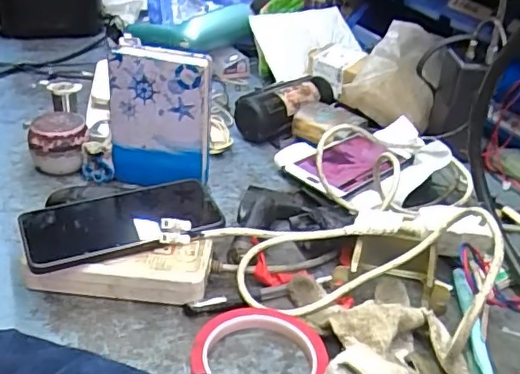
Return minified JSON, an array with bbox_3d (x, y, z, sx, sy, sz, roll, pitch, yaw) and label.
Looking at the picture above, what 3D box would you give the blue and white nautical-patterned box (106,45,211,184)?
[{"bbox_3d":[-0.104,-0.064,0.591,0.104,0.153,0.027,11,32,8],"label":"blue and white nautical-patterned box"}]

